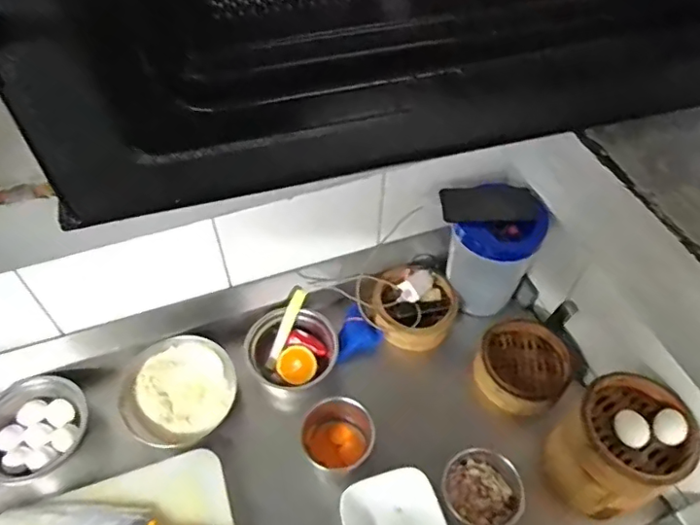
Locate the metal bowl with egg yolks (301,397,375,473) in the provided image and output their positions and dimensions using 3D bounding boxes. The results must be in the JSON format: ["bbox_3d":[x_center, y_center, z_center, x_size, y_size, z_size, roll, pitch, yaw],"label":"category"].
[{"bbox_3d":[-0.020,0.298,0.931,0.115,0.082,0.120,0,52,-1],"label":"metal bowl with egg yolks"}]

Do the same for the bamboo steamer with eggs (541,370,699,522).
[{"bbox_3d":[0.416,0.296,0.862,0.165,0.191,0.158,0,52,-1],"label":"bamboo steamer with eggs"}]

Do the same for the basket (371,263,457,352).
[{"bbox_3d":[0.128,0.079,1.079,0.157,0.077,0.172,0,52,-1],"label":"basket"}]

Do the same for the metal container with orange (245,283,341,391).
[{"bbox_3d":[-0.105,0.161,1.047,0.172,0.078,0.161,0,52,-1],"label":"metal container with orange"}]

